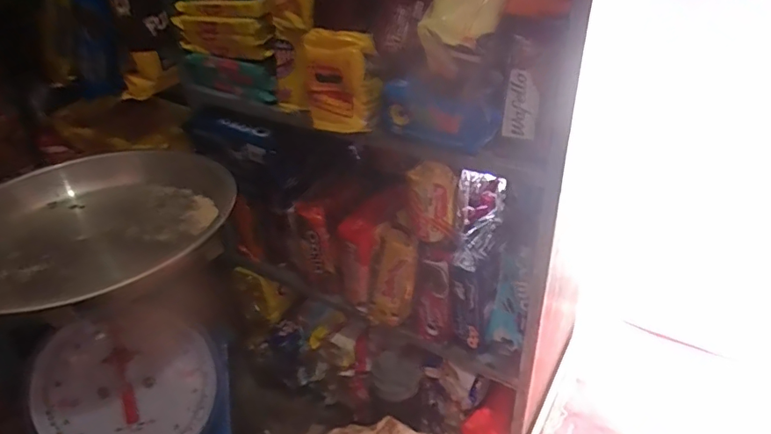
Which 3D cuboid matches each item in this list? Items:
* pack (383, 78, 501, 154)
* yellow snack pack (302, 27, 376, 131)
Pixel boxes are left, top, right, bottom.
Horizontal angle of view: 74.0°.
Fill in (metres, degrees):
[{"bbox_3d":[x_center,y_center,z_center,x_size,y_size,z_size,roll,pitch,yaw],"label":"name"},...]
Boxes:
[{"bbox_3d":[0.053,-0.104,0.537,0.129,0.056,0.025,22,39,32],"label":"pack"},{"bbox_3d":[-0.058,-0.152,0.579,0.082,0.118,0.025,18,42,19],"label":"yellow snack pack"}]

